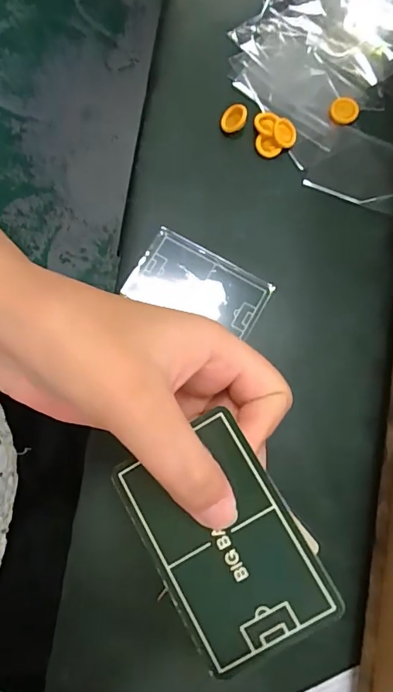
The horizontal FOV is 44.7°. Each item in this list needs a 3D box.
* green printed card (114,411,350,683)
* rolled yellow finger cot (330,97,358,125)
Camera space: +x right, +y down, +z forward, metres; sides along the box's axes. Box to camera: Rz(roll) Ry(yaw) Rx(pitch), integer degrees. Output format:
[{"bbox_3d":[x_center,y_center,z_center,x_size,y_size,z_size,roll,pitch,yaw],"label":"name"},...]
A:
[{"bbox_3d":[0.009,0.072,0.178,0.053,0.004,0.082,-32,77,4],"label":"green printed card"},{"bbox_3d":[0.110,-0.175,0.354,0.019,0.010,0.019,0,77,-1],"label":"rolled yellow finger cot"}]

